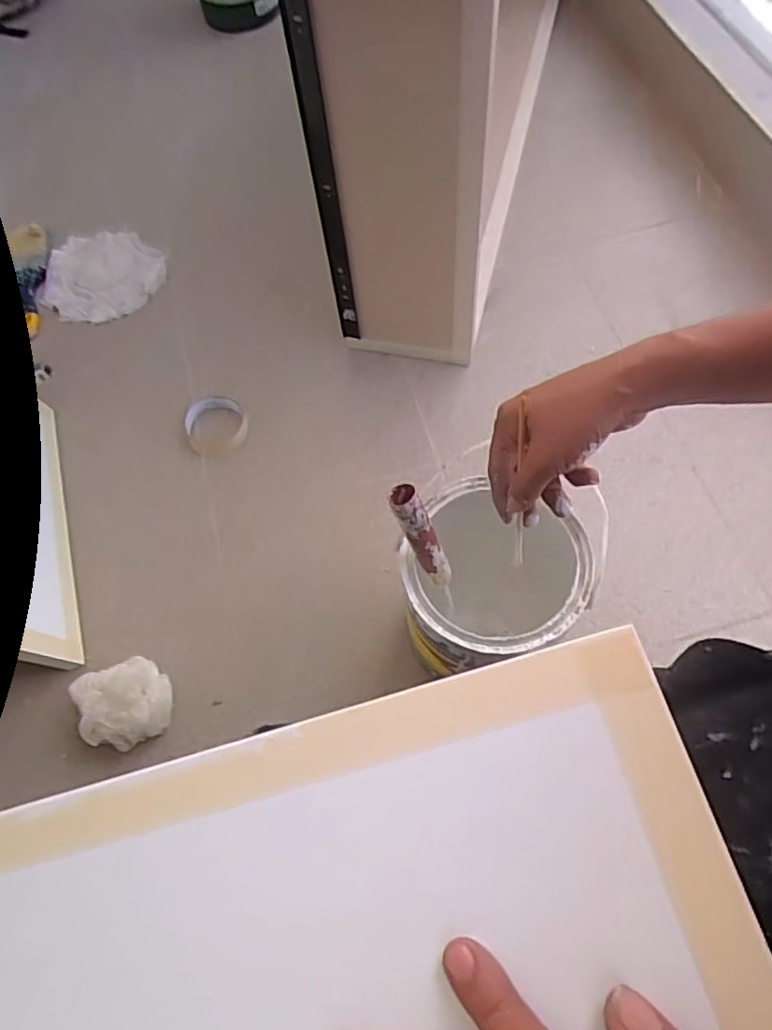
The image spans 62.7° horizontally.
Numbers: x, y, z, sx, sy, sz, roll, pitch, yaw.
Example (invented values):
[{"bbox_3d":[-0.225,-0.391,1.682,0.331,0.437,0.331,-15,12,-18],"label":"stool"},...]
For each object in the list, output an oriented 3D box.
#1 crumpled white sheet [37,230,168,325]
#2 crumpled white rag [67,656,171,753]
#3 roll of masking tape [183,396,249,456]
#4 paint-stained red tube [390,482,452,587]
[{"bbox_3d":[-0.448,-0.380,1.007,0.178,0.025,0.176,2,64,6],"label":"crumpled white sheet"},{"bbox_3d":[-0.282,0.200,0.681,0.098,0.063,0.091,-34,66,-12],"label":"crumpled white rag"},{"bbox_3d":[-0.232,-0.127,0.864,0.079,0.020,0.087,-9,63,0],"label":"roll of masking tape"},{"bbox_3d":[0.032,0.022,0.540,0.024,0.112,0.026,-15,44,15],"label":"paint-stained red tube"}]

